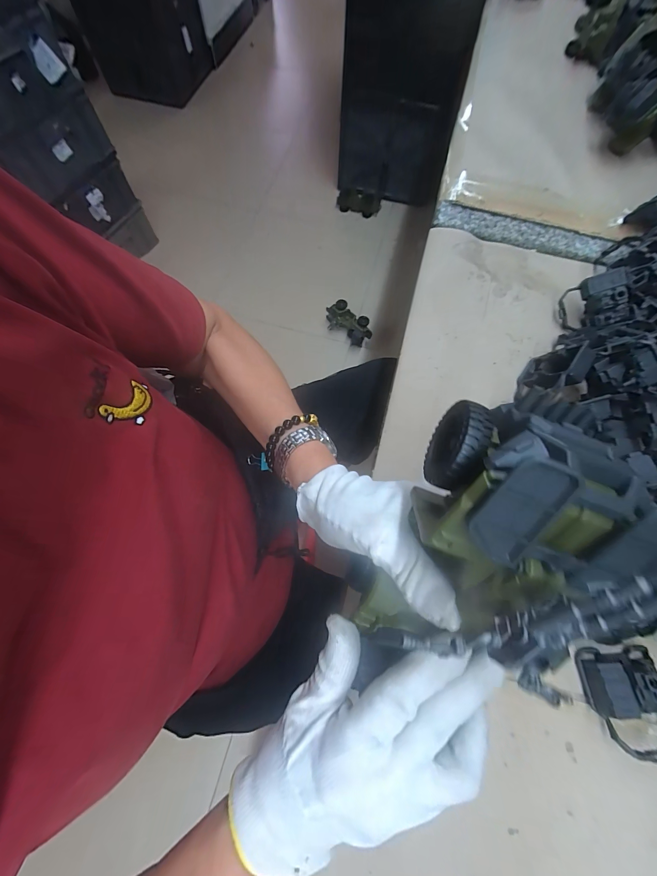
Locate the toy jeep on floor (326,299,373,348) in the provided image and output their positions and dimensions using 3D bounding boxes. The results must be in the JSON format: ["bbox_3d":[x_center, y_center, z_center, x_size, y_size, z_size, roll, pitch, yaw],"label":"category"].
[{"bbox_3d":[0.081,-0.442,1.222,0.197,0.074,0.094,38,73,11],"label":"toy jeep on floor"}]

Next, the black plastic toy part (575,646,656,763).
[{"bbox_3d":[0.262,0.225,0.270,0.065,0.033,0.074,-1,70,-2],"label":"black plastic toy part"}]

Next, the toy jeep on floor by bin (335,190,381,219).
[{"bbox_3d":[0.140,-1.081,1.462,0.200,0.076,0.088,3,70,0],"label":"toy jeep on floor by bin"}]

